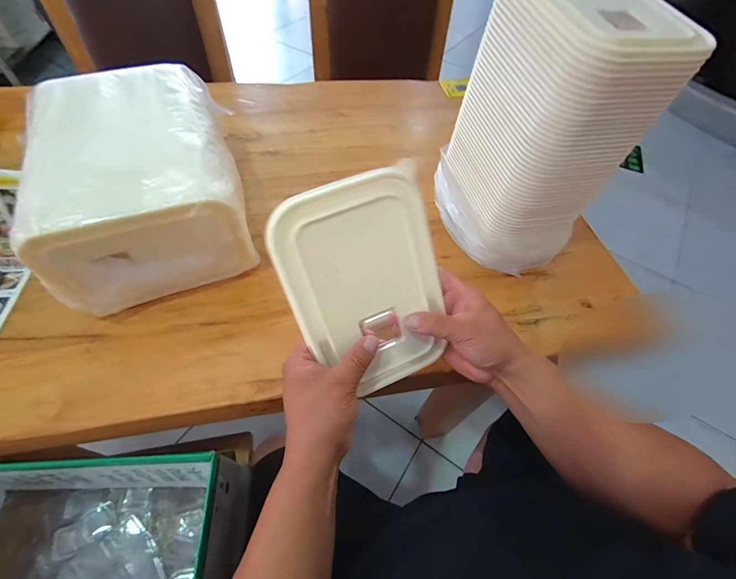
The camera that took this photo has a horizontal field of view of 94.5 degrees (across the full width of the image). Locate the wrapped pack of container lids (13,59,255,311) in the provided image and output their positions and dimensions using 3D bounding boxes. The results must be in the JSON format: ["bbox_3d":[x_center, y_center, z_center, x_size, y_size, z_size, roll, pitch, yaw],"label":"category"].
[{"bbox_3d":[-0.283,-0.141,0.444,0.198,0.142,0.292,-17,59,-16],"label":"wrapped pack of container lids"}]

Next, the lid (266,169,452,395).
[{"bbox_3d":[0.002,0.002,0.307,0.133,0.195,0.011,-24,26,-9],"label":"lid"}]

